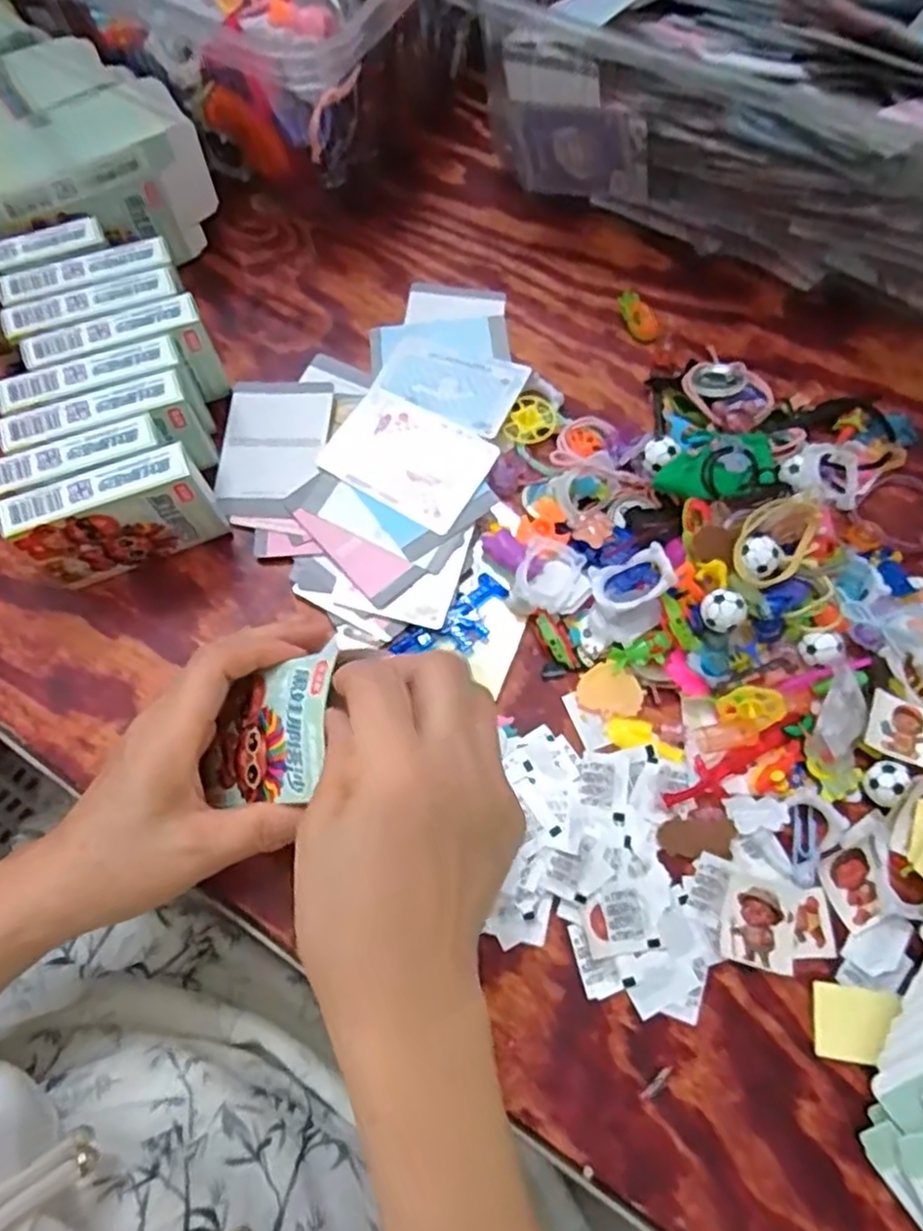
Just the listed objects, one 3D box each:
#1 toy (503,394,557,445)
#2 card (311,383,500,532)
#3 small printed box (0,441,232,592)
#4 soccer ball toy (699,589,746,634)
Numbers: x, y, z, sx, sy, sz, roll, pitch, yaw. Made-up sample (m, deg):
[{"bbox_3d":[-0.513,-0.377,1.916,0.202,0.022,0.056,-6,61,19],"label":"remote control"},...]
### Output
[{"bbox_3d":[0.042,-0.117,0.434,0.028,0.009,0.037,19,71,6],"label":"toy"},{"bbox_3d":[-0.030,-0.091,0.421,0.090,0.004,0.064,30,72,13],"label":"card"},{"bbox_3d":[-0.181,-0.048,0.381,0.100,0.068,0.024,-24,72,-9],"label":"small printed box"},{"bbox_3d":[0.133,-0.002,0.373,0.021,0.018,0.018,40,75,13],"label":"soccer ball toy"}]

